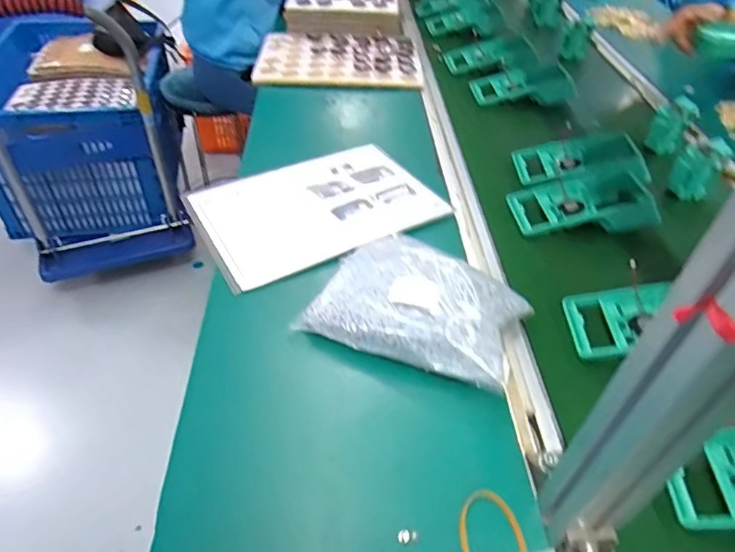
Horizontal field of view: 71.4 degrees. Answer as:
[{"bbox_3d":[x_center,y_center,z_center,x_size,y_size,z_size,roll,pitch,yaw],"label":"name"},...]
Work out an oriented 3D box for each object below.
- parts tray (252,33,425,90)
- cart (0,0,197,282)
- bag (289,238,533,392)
[{"bbox_3d":[-0.054,-0.445,1.044,0.325,0.014,0.233,3,46,0],"label":"parts tray"},{"bbox_3d":[-0.889,-0.472,1.453,0.477,0.699,0.806,-23,50,-25],"label":"cart"},{"bbox_3d":[0.059,0.018,0.546,0.213,0.054,0.174,19,46,14],"label":"bag"}]

